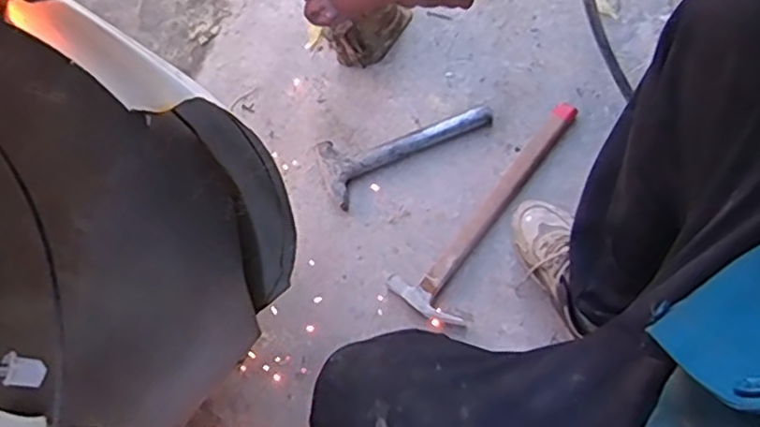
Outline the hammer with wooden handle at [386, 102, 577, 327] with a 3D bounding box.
[{"bbox_3d":[0.178,0.014,1.006,0.123,0.046,0.359,41,78,10],"label":"hammer with wooden handle"}]

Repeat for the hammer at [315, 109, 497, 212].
[{"bbox_3d":[0.032,-0.131,1.077,0.284,0.051,0.123,-29,77,-8],"label":"hammer"}]

